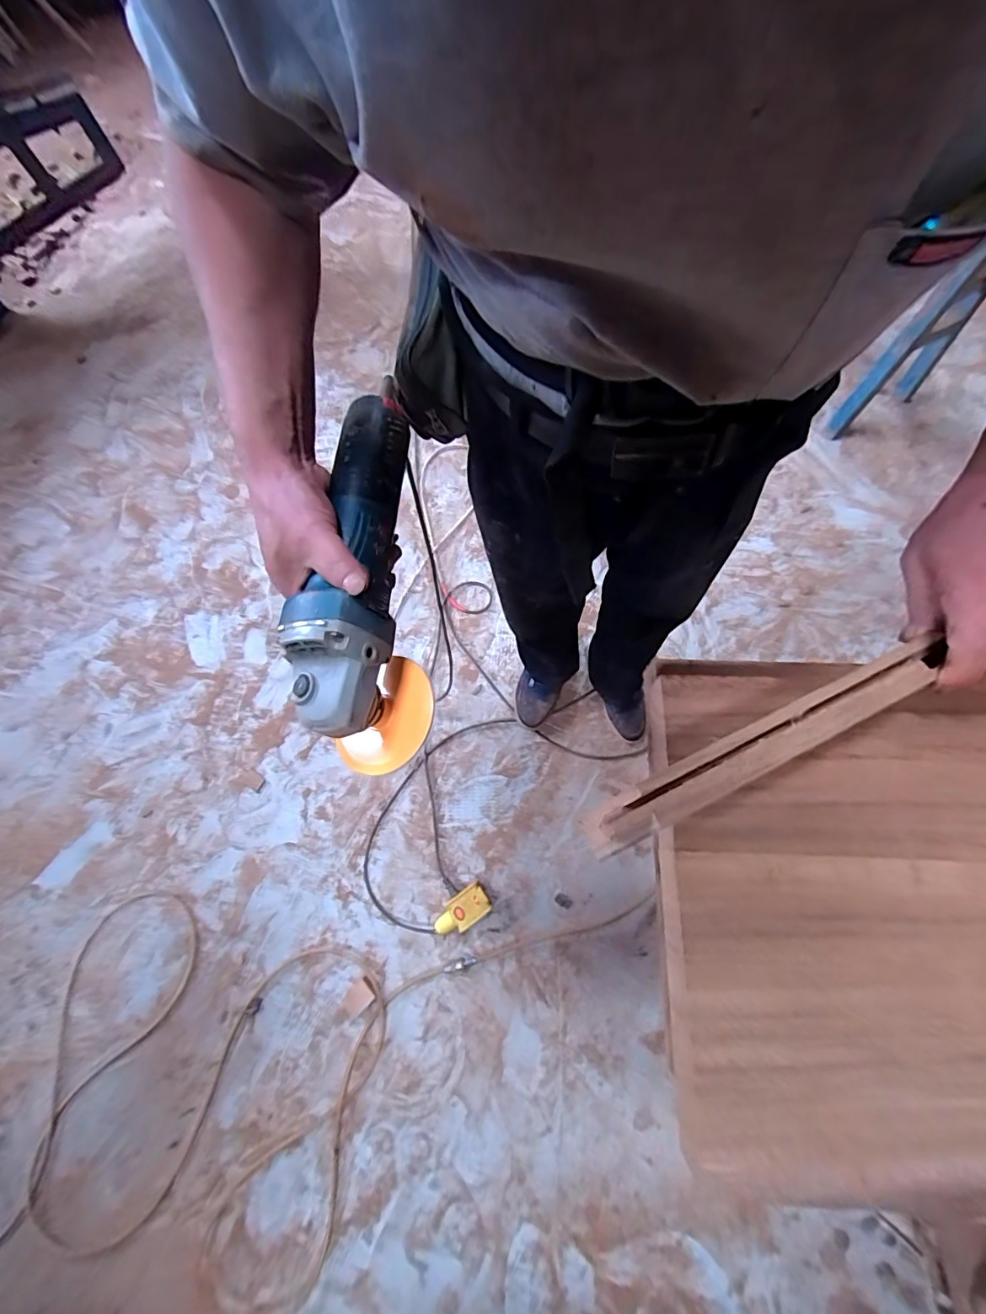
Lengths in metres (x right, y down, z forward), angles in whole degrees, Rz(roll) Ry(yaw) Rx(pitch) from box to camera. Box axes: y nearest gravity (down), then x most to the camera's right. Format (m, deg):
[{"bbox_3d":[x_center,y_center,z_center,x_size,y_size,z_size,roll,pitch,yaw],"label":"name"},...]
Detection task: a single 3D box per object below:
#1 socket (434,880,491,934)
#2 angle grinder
[{"bbox_3d":[-0.068,0.549,1.049,0.128,0.037,0.068,-31,71,-9],"label":"socket"},{"bbox_3d":[-0.099,-0.063,0.370,0.091,0.084,0.290,-1,81,2],"label":"angle grinder"}]

